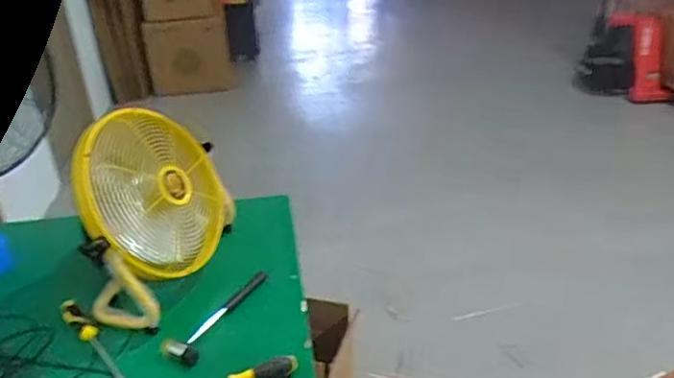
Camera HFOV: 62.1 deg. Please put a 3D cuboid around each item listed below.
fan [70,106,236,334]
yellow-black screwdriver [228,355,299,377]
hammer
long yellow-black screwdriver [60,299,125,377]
[{"bbox_3d":[-0.399,0.030,1.121,0.192,0.348,0.380,-13,30,37],"label":"fan"},{"bbox_3d":[-0.170,0.317,0.916,0.219,0.028,0.042,-11,30,-15],"label":"yellow-black screwdriver"},{"bbox_3d":[-0.228,0.236,1.072,0.069,0.028,0.260,12,32,23],"label":"hammer"},{"bbox_3d":[-0.443,0.267,1.015,0.249,0.021,0.030,24,39,38],"label":"long yellow-black screwdriver"}]

